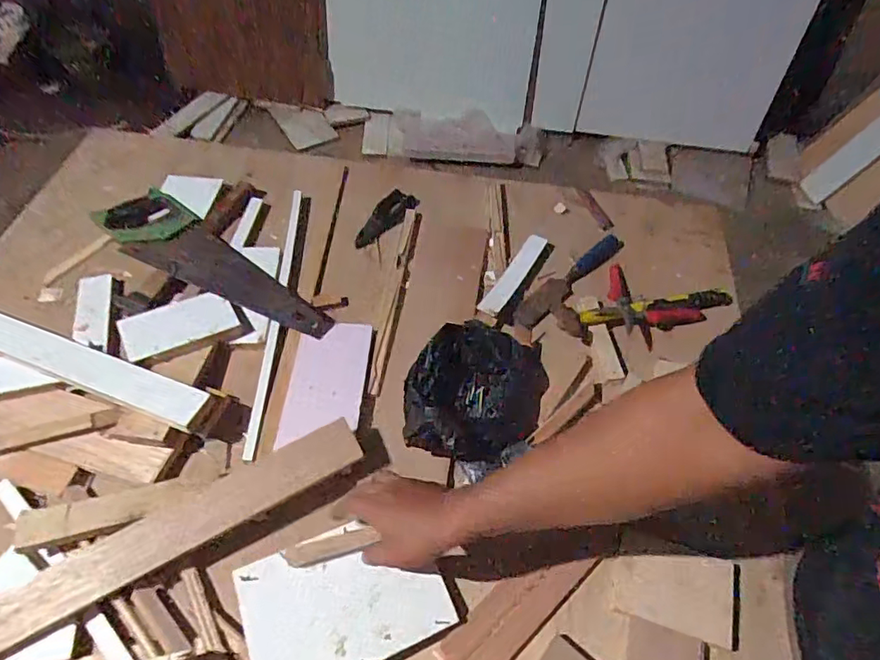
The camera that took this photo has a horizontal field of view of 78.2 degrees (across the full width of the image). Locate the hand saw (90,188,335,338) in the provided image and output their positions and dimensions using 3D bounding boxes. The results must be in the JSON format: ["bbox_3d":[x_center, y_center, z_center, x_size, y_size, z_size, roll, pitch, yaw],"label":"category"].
[{"bbox_3d":[-0.357,-0.104,0.846,0.436,0.034,0.115,30,57,17],"label":"hand saw"}]

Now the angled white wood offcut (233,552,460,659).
[{"bbox_3d":[-0.102,0.298,0.592,0.209,0.019,0.138,-16,56,-15],"label":"angled white wood offcut"}]

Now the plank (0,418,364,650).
[{"bbox_3d":[-0.338,0.245,0.581,0.539,0.016,0.059,-26,60,-19],"label":"plank"}]

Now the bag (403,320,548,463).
[{"bbox_3d":[0.052,0.075,0.726,0.169,0.059,0.212,17,54,9],"label":"bag"}]

